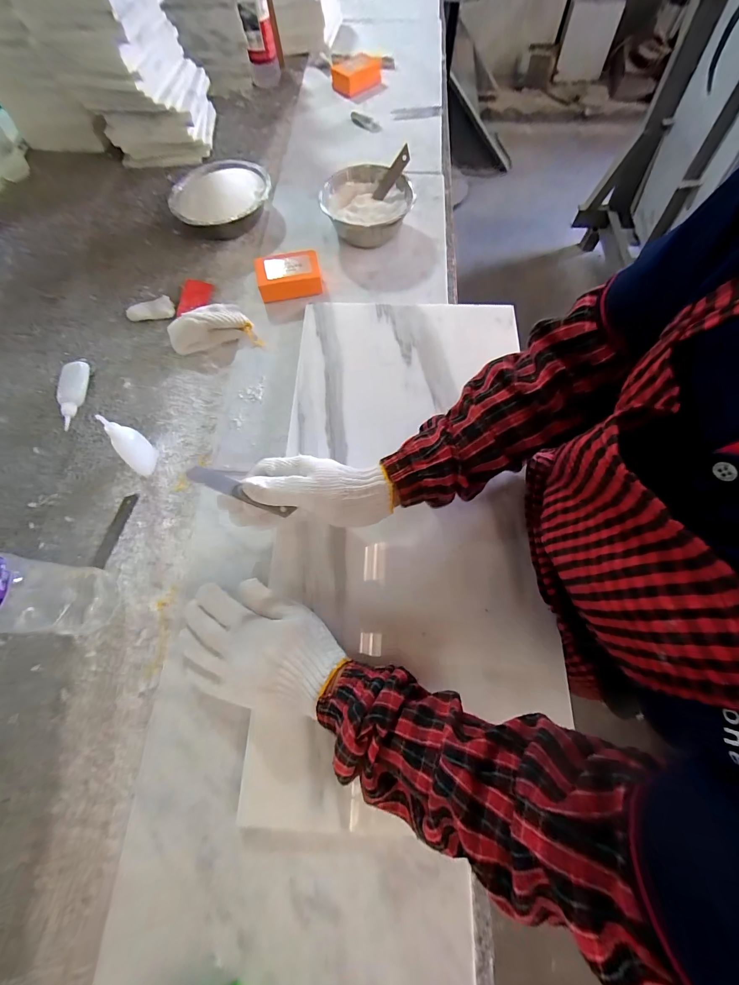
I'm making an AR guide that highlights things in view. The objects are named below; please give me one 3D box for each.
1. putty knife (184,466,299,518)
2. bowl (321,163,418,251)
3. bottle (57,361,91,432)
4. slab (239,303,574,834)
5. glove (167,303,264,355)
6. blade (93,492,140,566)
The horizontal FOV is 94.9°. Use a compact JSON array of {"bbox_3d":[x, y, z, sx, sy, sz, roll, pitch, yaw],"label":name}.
[{"bbox_3d":[-0.118,0.001,0.314,0.095,0.005,0.018,29,71,-16],"label":"putty knife"},{"bbox_3d":[-0.004,-0.455,0.545,0.143,0.051,0.134,-5,69,0],"label":"bowl"},{"bbox_3d":[-0.402,-0.135,0.461,0.022,0.025,0.096,-5,69,0],"label":"bottle"},{"bbox_3d":[0.041,0.007,0.392,0.288,0.019,0.590,0,70,2],"label":"slab"},{"bbox_3d":[-0.223,-0.240,0.487,0.126,0.034,0.069,-7,69,0],"label":"glove"},{"bbox_3d":[-0.307,0.044,0.409,0.018,0.006,0.090,8,67,10],"label":"blade"}]

